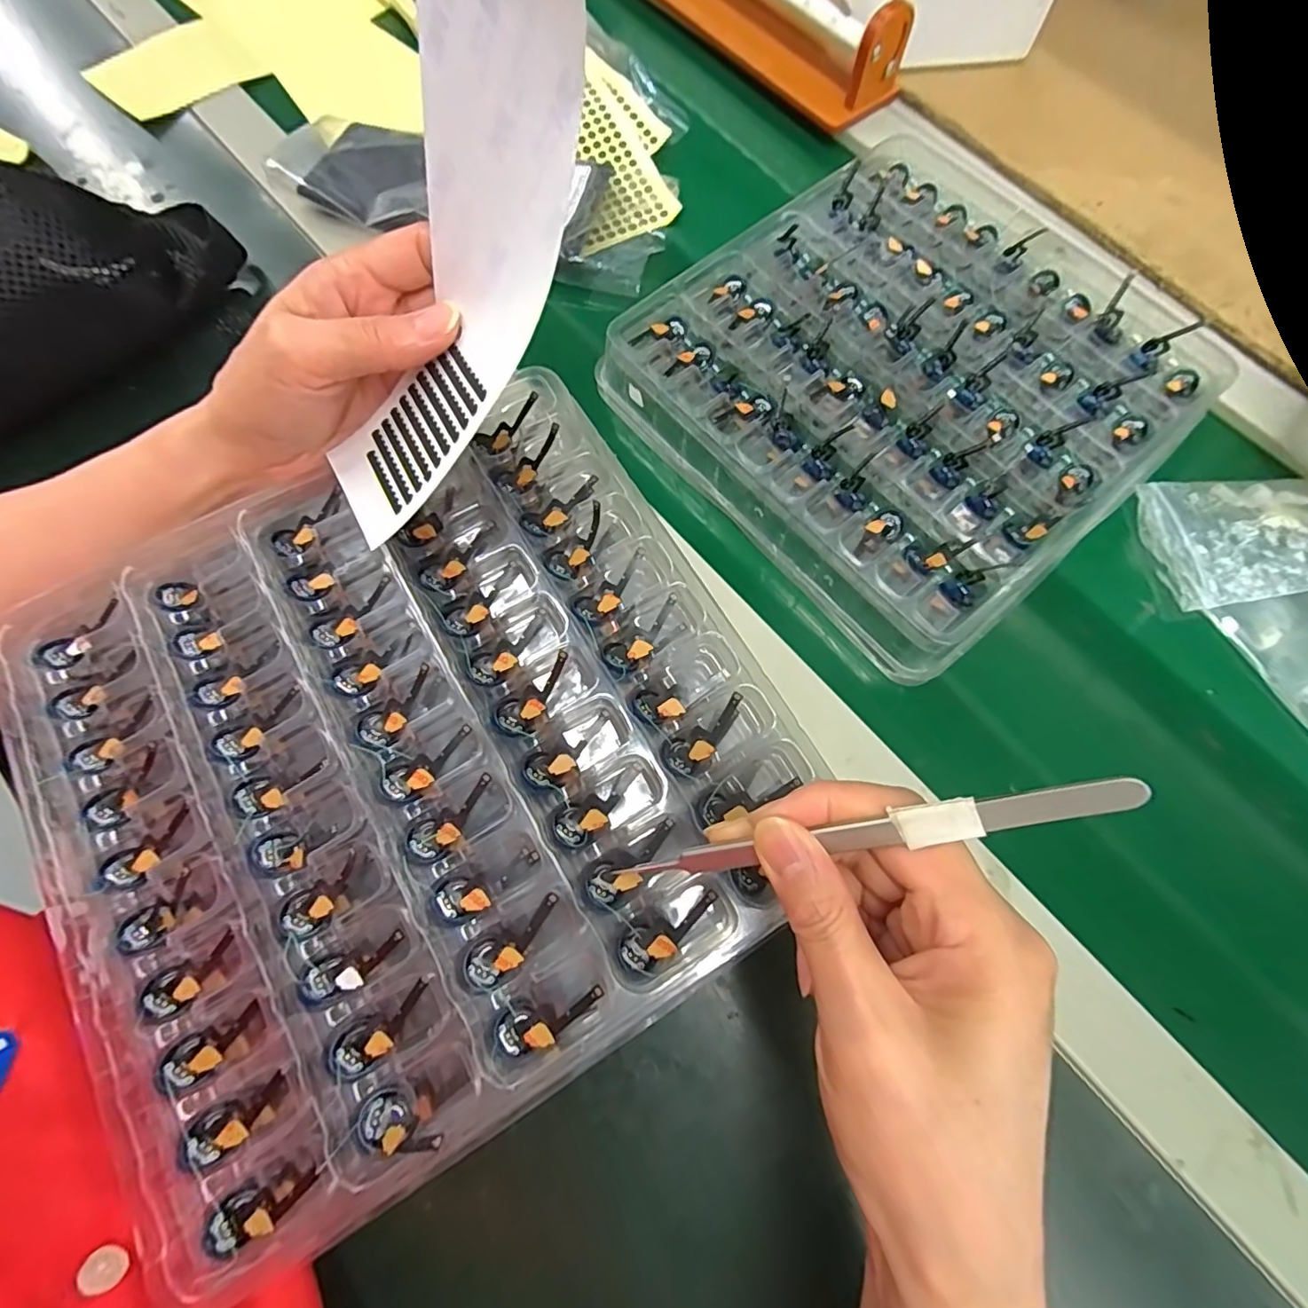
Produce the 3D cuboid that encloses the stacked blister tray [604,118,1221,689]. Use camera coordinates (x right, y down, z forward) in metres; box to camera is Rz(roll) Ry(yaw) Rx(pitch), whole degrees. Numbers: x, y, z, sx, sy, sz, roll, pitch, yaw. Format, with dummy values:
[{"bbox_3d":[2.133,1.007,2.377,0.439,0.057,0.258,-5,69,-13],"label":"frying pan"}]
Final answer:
[{"bbox_3d":[0.146,-0.162,0.335,0.277,0.034,0.259,-40,79,-8],"label":"stacked blister tray"}]

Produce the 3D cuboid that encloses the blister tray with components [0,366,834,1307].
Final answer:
[{"bbox_3d":[-0.091,0.035,0.225,0.254,0.022,0.252,-29,75,-9],"label":"blister tray with components"}]

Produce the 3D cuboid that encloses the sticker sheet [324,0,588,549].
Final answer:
[{"bbox_3d":[-0.073,-0.122,0.202,0.060,0.188,0.035,50,40,11],"label":"sticker sheet"}]

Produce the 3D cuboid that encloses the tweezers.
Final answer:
[{"bbox_3d":[0.054,0.054,0.170,0.145,0.006,0.011,-22,74,29],"label":"tweezers"}]

